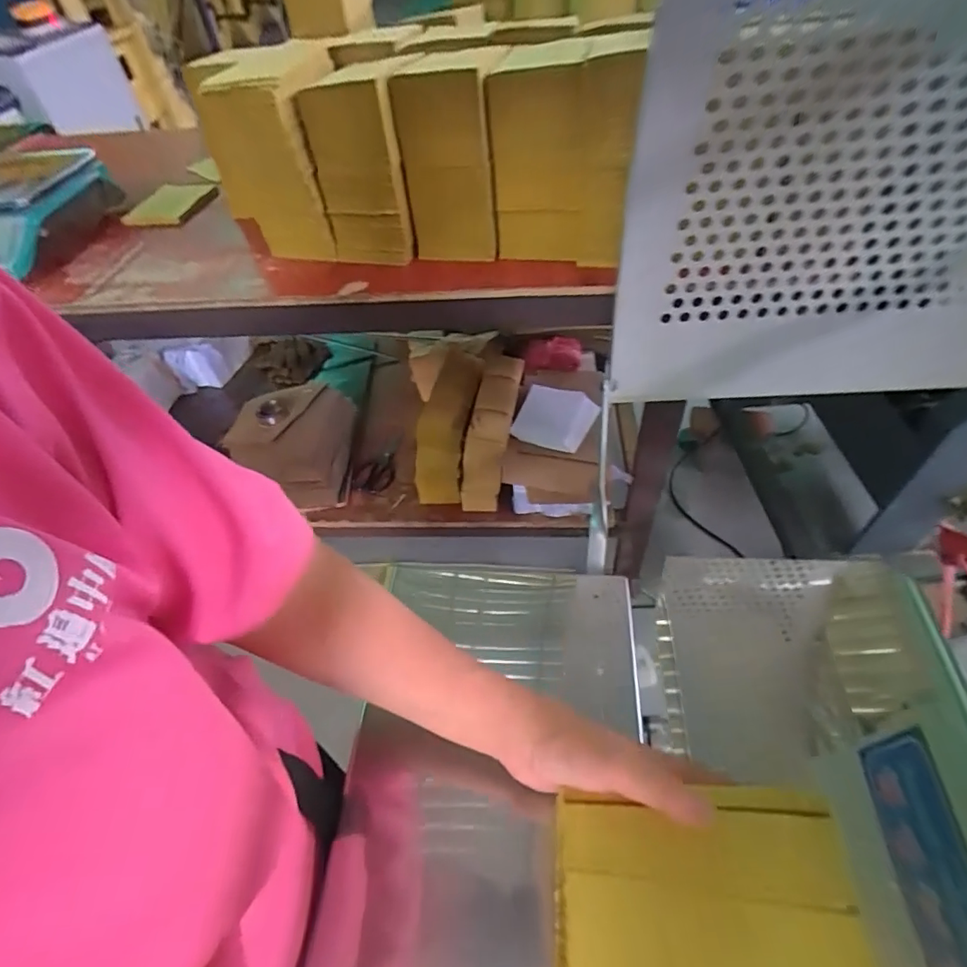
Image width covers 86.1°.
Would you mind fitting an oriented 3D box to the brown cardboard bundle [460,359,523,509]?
[{"bbox_3d":[0.028,-0.109,1.119,0.088,0.225,0.242,8,51,11],"label":"brown cardboard bundle"}]

